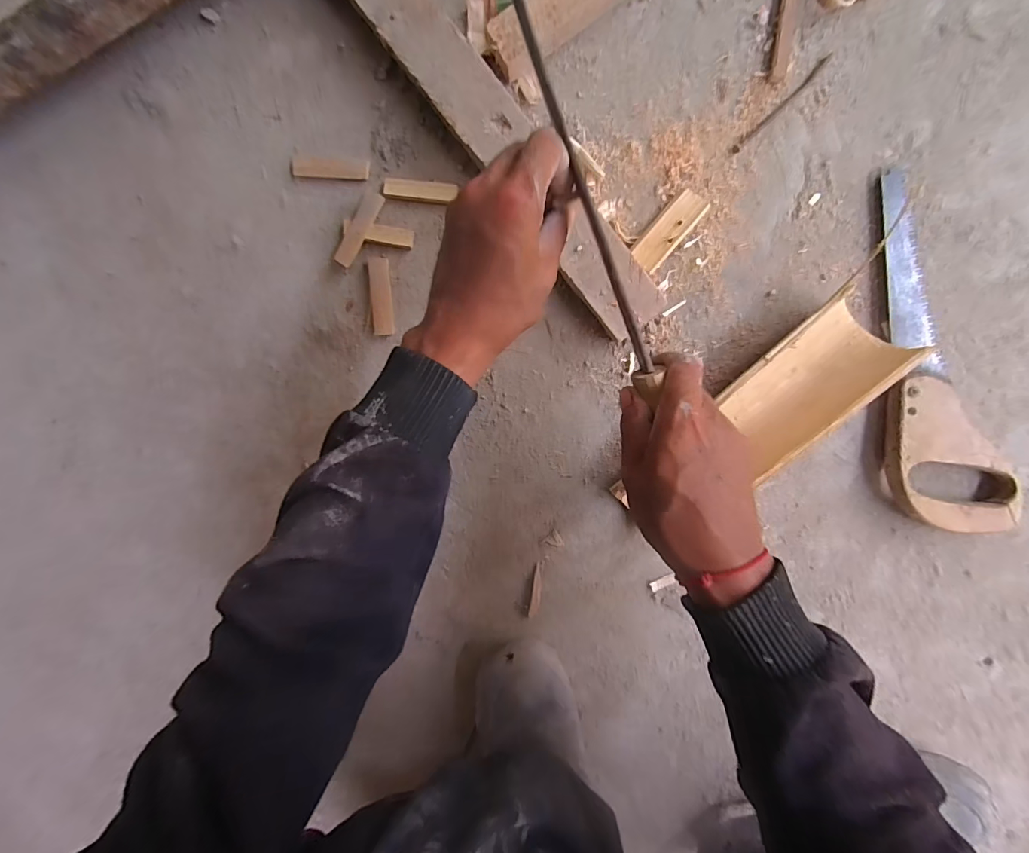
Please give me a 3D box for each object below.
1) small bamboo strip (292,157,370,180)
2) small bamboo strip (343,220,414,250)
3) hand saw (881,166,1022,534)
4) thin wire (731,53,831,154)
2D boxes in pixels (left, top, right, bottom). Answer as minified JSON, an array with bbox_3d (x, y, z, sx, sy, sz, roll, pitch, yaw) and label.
[{"bbox_3d":[-0.179,-0.250,0.422,0.076,0.004,0.017,6,98,6],"label":"small bamboo strip"},{"bbox_3d":[-0.134,-0.190,0.430,0.070,0.007,0.018,13,98,5],"label":"small bamboo strip"},{"bbox_3d":[0.373,-0.061,0.380,0.096,0.022,0.314,-8,96,8],"label":"hand saw"},{"bbox_3d":[0.230,-0.278,0.379,0.102,0.004,0.007,-43,91,10],"label":"thin wire"}]

